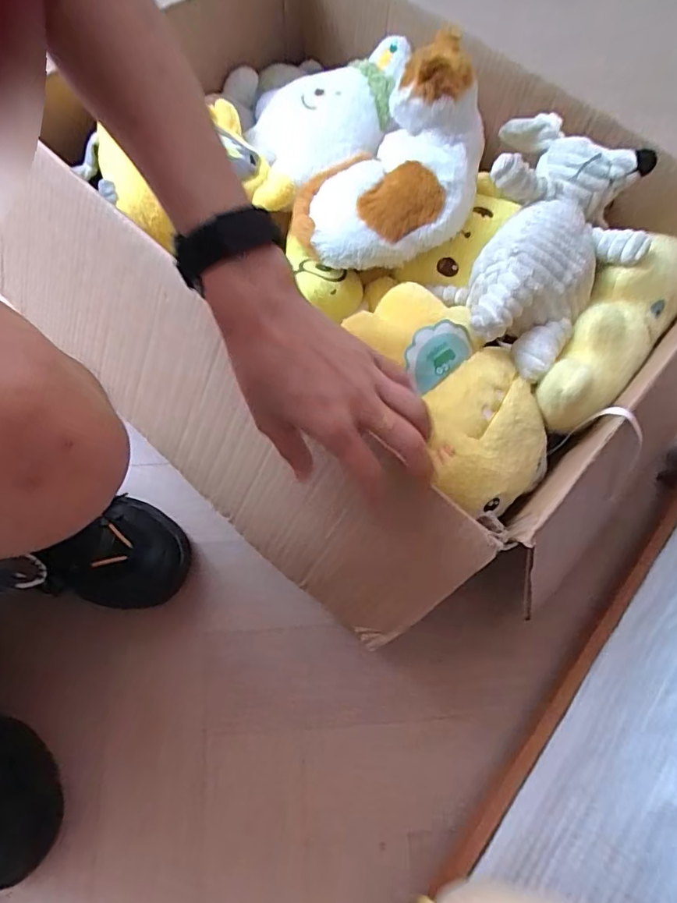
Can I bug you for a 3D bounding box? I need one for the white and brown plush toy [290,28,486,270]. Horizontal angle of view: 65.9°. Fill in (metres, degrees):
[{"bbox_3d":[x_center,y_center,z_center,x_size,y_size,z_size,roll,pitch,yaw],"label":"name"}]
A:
[{"bbox_3d":[0.054,-0.267,0.478,0.148,0.094,0.199,15,70,3],"label":"white and brown plush toy"}]

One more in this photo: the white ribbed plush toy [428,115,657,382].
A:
[{"bbox_3d":[0.189,-0.192,0.471,0.156,0.068,0.265,26,71,7],"label":"white ribbed plush toy"}]

